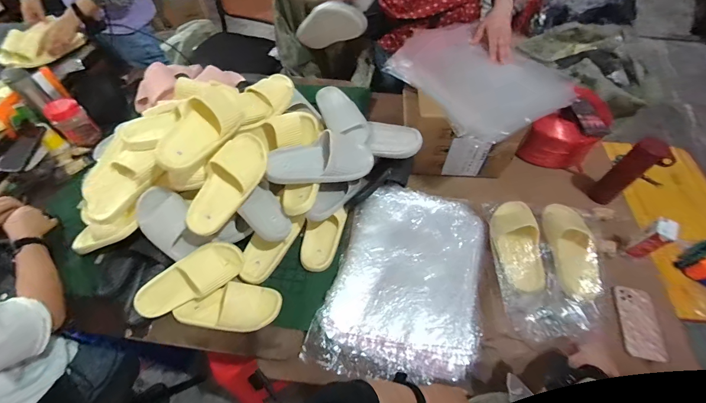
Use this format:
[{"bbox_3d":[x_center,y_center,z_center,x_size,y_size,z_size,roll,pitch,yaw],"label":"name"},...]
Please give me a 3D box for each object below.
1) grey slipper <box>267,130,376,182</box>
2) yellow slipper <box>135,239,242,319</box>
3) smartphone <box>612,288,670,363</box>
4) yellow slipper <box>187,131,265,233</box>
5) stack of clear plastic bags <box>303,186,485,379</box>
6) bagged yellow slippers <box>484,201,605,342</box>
[{"bbox_3d":[-0.080,-0.108,0.843,0.280,0.078,0.124,-5,85,-15],"label":"grey slipper"},{"bbox_3d":[-0.378,0.178,0.775,0.238,0.075,0.104,-33,105,-12],"label":"yellow slipper"},{"bbox_3d":[0.669,0.278,0.771,0.097,0.013,0.163,14,57,8],"label":"smartphone"},{"bbox_3d":[-0.282,-0.046,0.731,0.093,0.078,0.247,24,77,14],"label":"yellow slipper"},{"bbox_3d":[0.135,0.172,0.822,0.364,0.069,0.474,12,57,6],"label":"stack of clear plastic bags"},{"bbox_3d":[0.457,0.136,0.782,0.230,0.092,0.338,1,56,-1],"label":"bagged yellow slippers"}]

